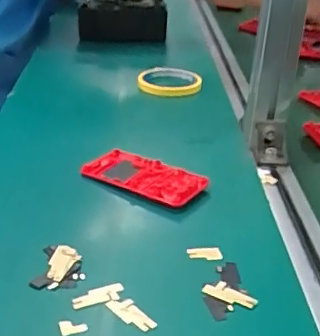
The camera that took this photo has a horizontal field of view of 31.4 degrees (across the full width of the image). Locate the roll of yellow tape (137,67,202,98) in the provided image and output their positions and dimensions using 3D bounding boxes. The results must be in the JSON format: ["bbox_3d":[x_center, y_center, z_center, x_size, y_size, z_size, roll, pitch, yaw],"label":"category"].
[{"bbox_3d":[0.014,-0.129,0.831,0.090,0.017,0.090,3,28,-2],"label":"roll of yellow tape"}]

